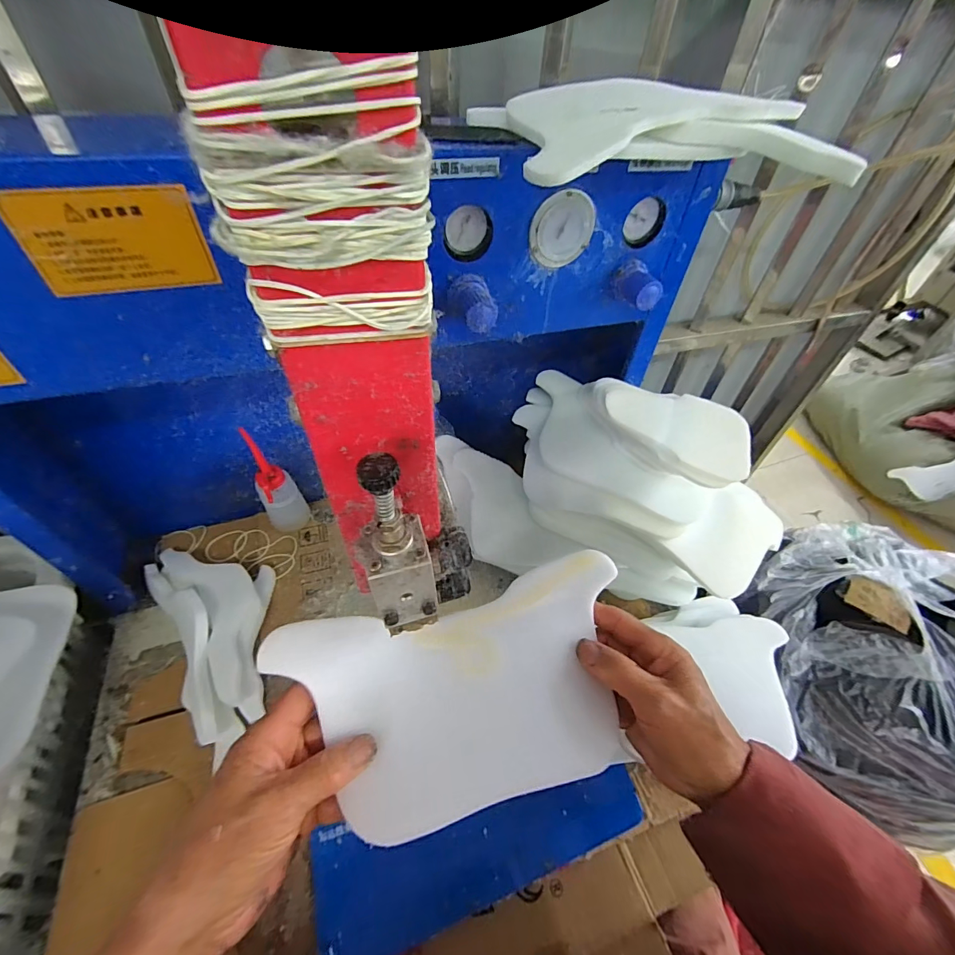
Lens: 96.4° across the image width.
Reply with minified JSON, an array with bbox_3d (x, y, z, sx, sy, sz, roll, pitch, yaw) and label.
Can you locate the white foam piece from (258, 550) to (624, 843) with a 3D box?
[{"bbox_3d":[-0.001,0.141,0.289,0.240,0.017,0.133,-12,65,-14],"label":"white foam piece"}]

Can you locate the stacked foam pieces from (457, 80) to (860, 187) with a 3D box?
[{"bbox_3d":[0.129,-0.260,0.314,0.231,0.035,0.169,-10,51,-12],"label":"stacked foam pieces"}]

